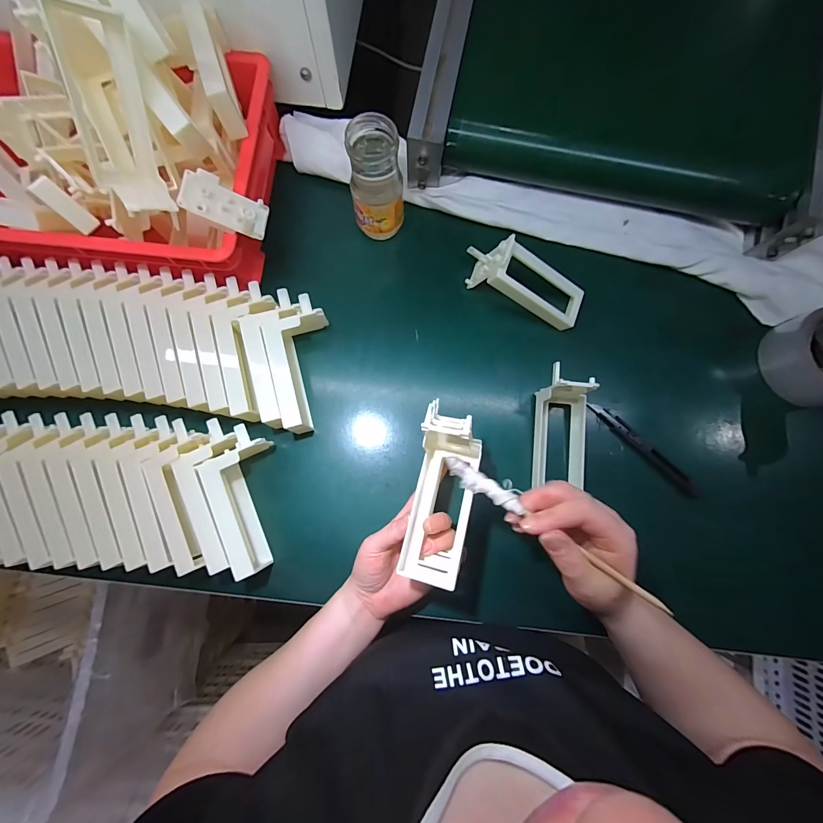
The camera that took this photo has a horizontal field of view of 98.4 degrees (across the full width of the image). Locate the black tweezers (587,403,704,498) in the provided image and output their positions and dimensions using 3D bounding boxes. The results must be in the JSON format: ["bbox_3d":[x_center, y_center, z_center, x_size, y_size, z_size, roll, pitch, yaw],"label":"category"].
[{"bbox_3d":[0.272,0.043,0.418,0.019,0.014,0.150,-42,83,-6],"label":"black tweezers"}]

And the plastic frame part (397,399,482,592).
[{"bbox_3d":[0.031,0.073,0.325,0.056,0.043,0.153,8,78,1],"label":"plastic frame part"}]

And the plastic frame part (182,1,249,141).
[{"bbox_3d":[-0.206,-0.362,0.378,0.024,0.056,0.130,-15,79,-4],"label":"plastic frame part"}]

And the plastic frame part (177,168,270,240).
[{"bbox_3d":[-0.187,-0.213,0.361,0.078,0.011,0.048,14,77,-29],"label":"plastic frame part"}]

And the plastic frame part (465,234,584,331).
[{"bbox_3d":[0.136,-0.155,0.442,0.142,0.069,0.059,24,89,-18],"label":"plastic frame part"}]

